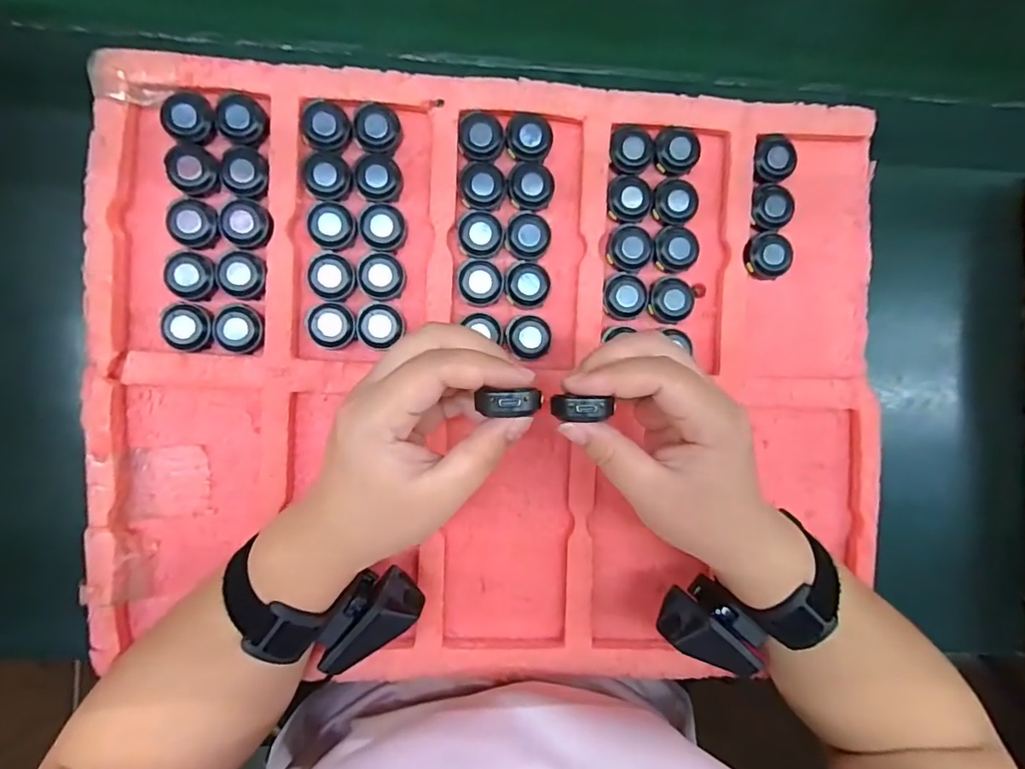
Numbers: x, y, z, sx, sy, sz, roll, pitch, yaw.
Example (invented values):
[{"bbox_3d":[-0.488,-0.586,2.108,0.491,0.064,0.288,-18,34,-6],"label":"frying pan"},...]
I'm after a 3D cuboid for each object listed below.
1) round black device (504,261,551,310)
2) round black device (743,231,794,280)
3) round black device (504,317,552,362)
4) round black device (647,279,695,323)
[{"bbox_3d":[0.010,-0.065,0.336,0.029,0.009,0.029,0,92,-4],"label":"round black device"},{"bbox_3d":[0.173,-0.088,0.346,0.036,0.007,0.031,-32,94,-2],"label":"round black device"},{"bbox_3d":[0.010,-0.030,0.335,0.029,0.012,0.028,0,92,-4],"label":"round black device"},{"bbox_3d":[0.106,-0.059,0.342,0.029,0.009,0.033,23,90,-5],"label":"round black device"}]

